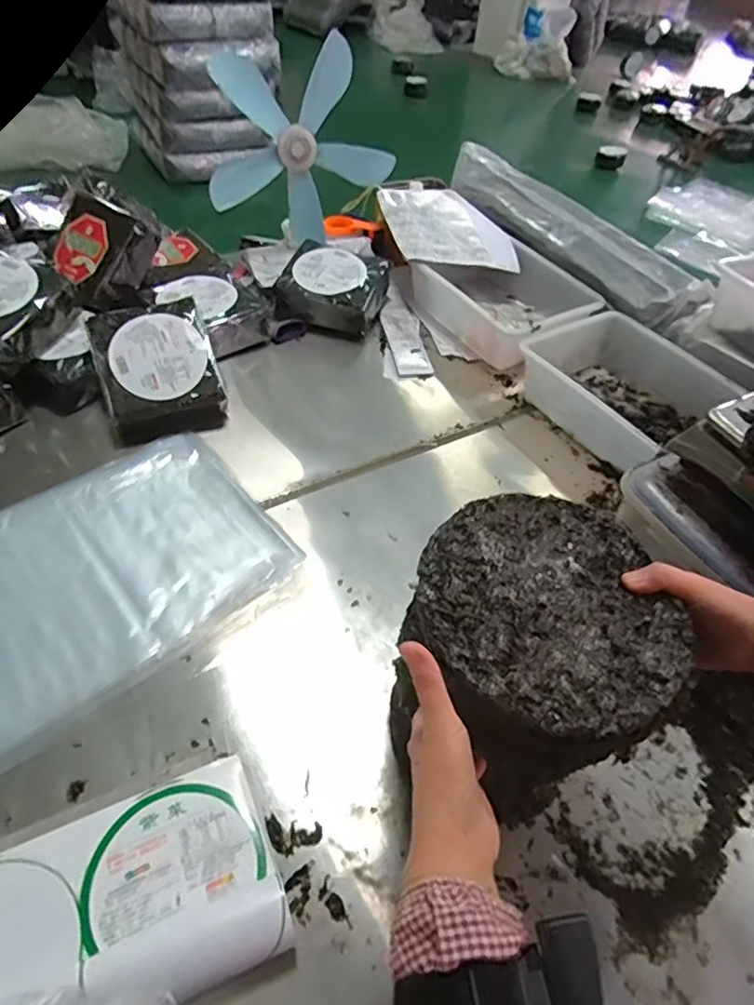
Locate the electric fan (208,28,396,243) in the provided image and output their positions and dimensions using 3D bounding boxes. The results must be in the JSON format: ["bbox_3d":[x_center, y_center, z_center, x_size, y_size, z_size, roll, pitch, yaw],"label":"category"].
[{"bbox_3d":[-0.190,-0.753,1.213,0.375,0.355,0.074,-27,42,9],"label":"electric fan"}]

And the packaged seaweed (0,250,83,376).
[{"bbox_3d":[-0.660,-0.340,1.001,0.204,0.095,0.191,19,50,12],"label":"packaged seaweed"}]

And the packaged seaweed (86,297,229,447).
[{"bbox_3d":[-0.379,-0.228,1.003,0.203,0.074,0.239,-16,86,-15],"label":"packaged seaweed"}]

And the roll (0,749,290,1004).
[{"bbox_3d":[-0.352,0.418,0.516,0.526,0.059,0.187,-18,56,-17],"label":"roll"}]

